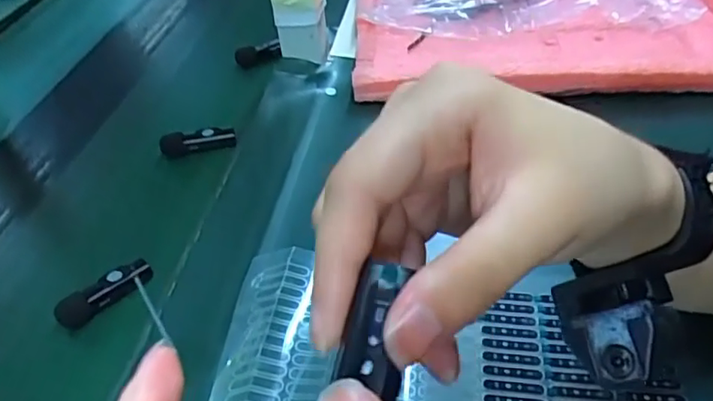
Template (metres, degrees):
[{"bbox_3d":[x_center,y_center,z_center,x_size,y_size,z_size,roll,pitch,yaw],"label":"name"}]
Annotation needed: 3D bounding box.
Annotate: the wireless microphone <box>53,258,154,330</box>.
[{"bbox_3d":[-0.166,0.060,0.386,0.018,0.015,0.063,31,53,32],"label":"wireless microphone"}]

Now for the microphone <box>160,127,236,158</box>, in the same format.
[{"bbox_3d":[-0.137,-0.051,0.505,0.063,0.017,0.015,-11,43,-7],"label":"microphone"}]

